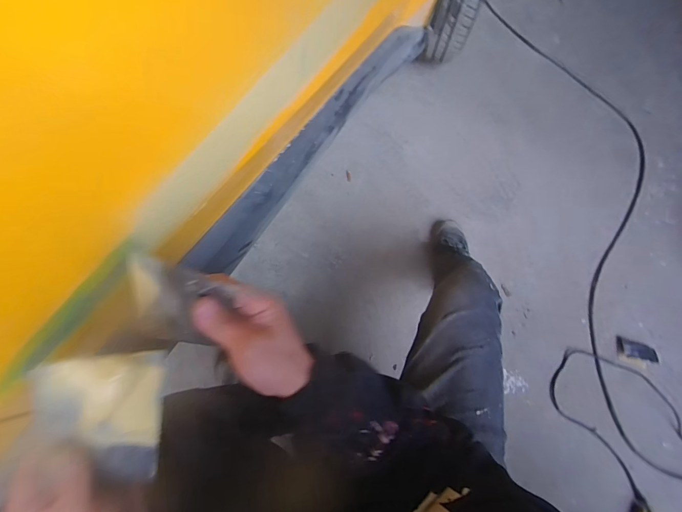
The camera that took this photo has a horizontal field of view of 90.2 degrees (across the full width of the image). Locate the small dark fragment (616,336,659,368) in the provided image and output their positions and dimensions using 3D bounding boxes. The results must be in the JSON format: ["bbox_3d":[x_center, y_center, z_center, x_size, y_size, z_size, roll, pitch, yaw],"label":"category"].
[{"bbox_3d":[0.884,0.291,1.012,0.109,0.021,0.078,15,67,3],"label":"small dark fragment"}]

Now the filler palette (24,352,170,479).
[{"bbox_3d":[-0.174,0.123,0.249,0.075,0.118,0.006,2,20,-32],"label":"filler palette"}]

